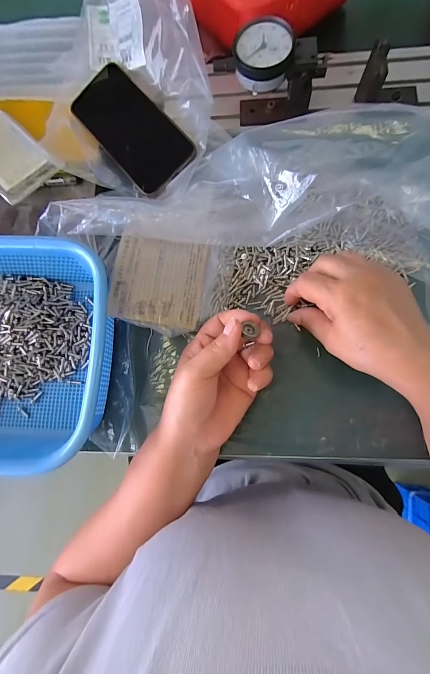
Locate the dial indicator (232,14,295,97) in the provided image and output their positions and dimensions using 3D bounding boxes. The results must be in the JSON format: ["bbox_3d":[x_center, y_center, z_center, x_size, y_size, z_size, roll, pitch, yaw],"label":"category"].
[{"bbox_3d":[0.044,-0.259,0.279,0.051,0.025,0.047,-1,82,5],"label":"dial indicator"}]

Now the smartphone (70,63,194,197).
[{"bbox_3d":[-0.095,-0.237,0.347,0.077,0.014,0.166,-40,81,-2],"label":"smartphone"}]

